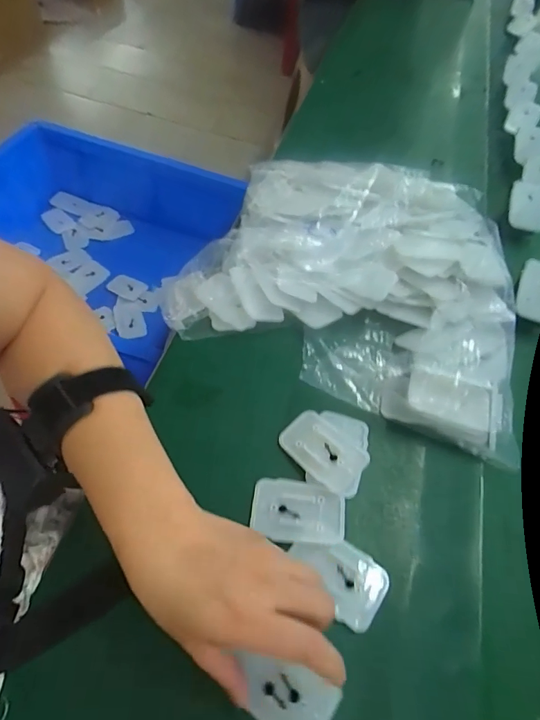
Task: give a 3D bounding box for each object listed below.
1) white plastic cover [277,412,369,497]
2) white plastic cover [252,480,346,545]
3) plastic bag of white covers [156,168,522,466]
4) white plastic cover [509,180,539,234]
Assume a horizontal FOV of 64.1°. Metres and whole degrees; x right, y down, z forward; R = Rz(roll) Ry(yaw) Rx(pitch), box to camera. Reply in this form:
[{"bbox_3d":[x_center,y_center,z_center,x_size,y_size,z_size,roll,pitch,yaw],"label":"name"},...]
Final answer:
[{"bbox_3d":[0.043,0.074,0.352,0.044,0.006,0.071,-40,61,-17],"label":"white plastic cover"},{"bbox_3d":[0.022,0.115,0.328,0.069,0.009,0.045,9,58,1],"label":"white plastic cover"},{"bbox_3d":[0.077,-0.091,0.431,0.333,0.069,0.301,14,58,4],"label":"plastic bag of white covers"},{"bbox_3d":[0.322,-0.189,0.538,0.047,0.011,0.059,16,83,-5],"label":"white plastic cover"}]

